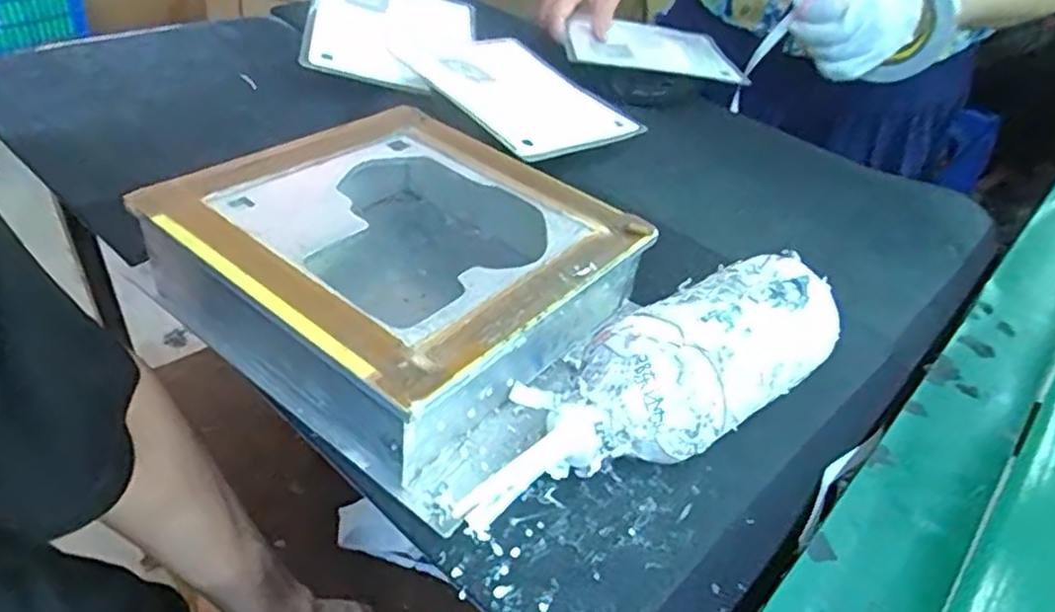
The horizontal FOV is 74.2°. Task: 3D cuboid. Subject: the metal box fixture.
[{"bbox_3d":[-0.063,-0.023,0.394,0.222,0.070,0.200,31,44,25],"label":"metal box fixture"}]

